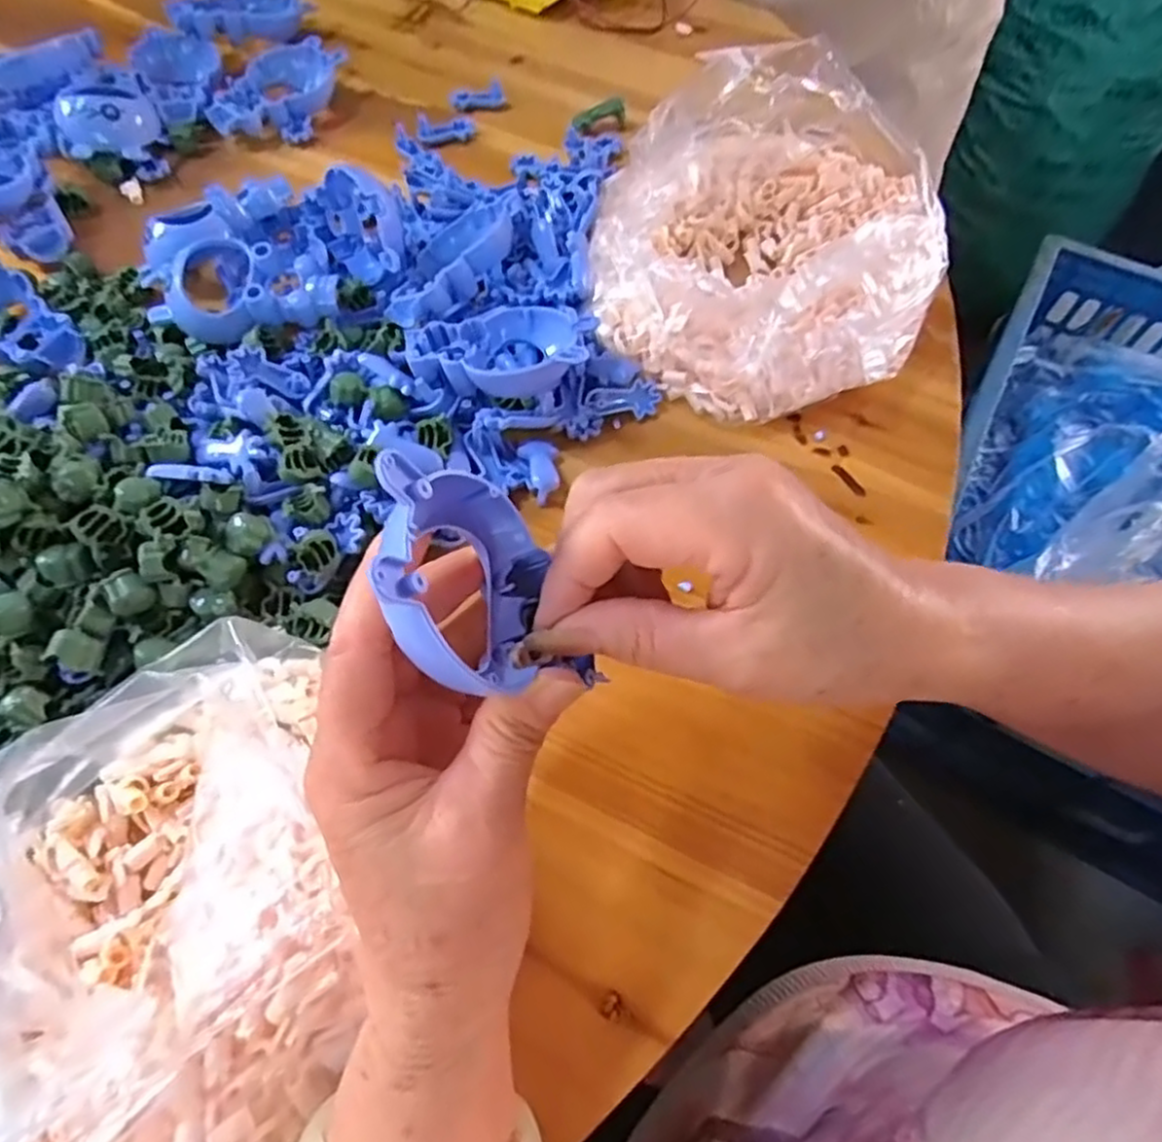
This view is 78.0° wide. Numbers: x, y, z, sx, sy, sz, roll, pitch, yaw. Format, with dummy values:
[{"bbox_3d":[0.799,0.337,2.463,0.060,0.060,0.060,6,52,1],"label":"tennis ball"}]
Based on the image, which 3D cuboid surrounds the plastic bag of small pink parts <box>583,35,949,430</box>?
[{"bbox_3d":[0.112,-0.185,0.395,0.171,0.081,0.210,29,66,14],"label":"plastic bag of small pink parts"}]

